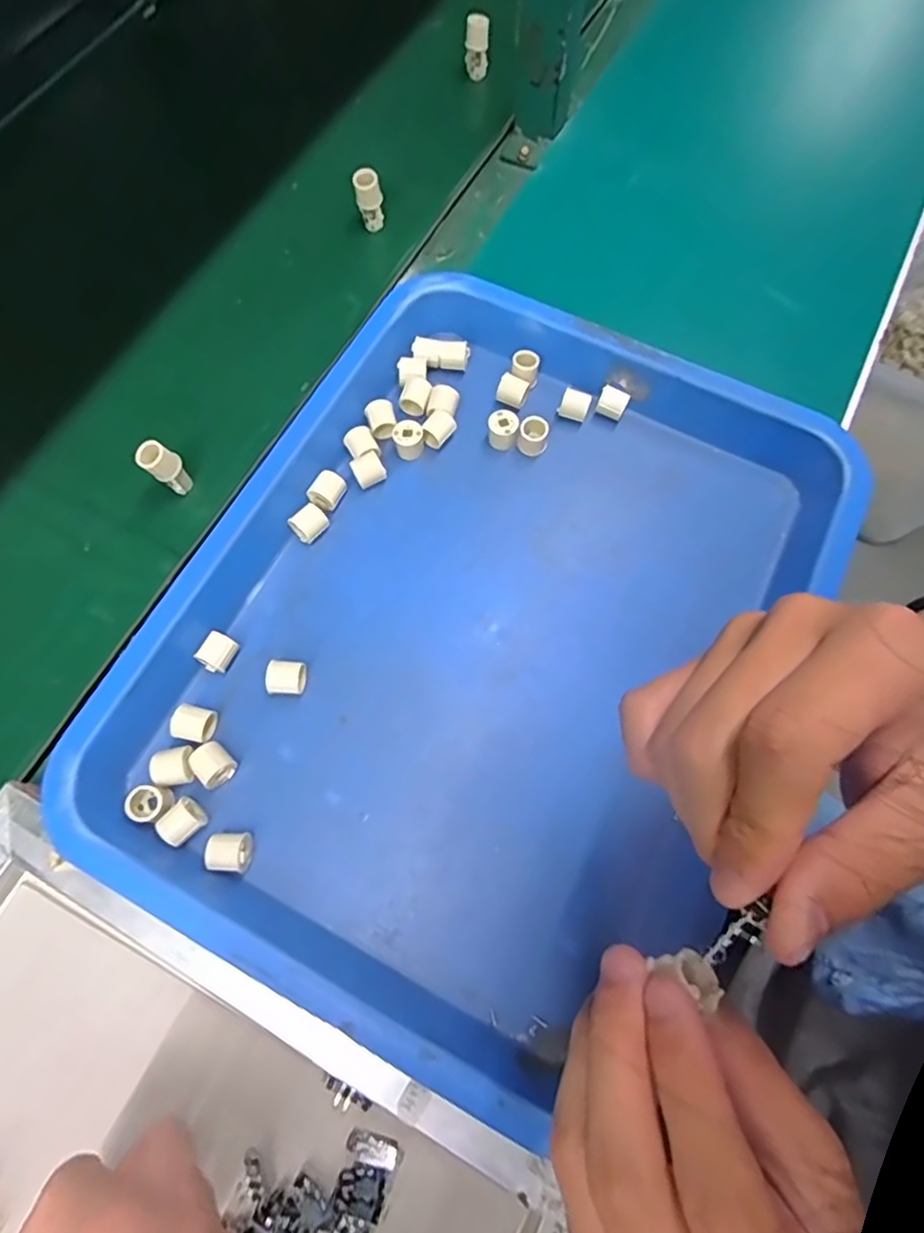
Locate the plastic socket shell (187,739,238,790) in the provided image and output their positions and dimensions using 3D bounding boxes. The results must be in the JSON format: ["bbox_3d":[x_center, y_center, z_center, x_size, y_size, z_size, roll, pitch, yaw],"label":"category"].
[{"bbox_3d":[-0.140,0.083,0.346,0.022,0.014,0.019,41,75,14],"label":"plastic socket shell"}]

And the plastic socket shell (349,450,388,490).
[{"bbox_3d":[-0.062,-0.096,0.408,0.020,0.013,0.017,-34,73,-11],"label":"plastic socket shell"}]

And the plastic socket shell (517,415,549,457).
[{"bbox_3d":[0.048,-0.122,0.417,0.019,0.018,0.019,9,70,4],"label":"plastic socket shell"}]

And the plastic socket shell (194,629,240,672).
[{"bbox_3d":[-0.145,0.021,0.367,0.017,0.014,0.021,28,73,10],"label":"plastic socket shell"}]

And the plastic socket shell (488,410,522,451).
[{"bbox_3d":[0.028,-0.126,0.418,0.020,0.019,0.018,3,70,2],"label":"plastic socket shell"}]

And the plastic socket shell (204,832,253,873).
[{"bbox_3d":[-0.125,0.126,0.331,0.020,0.014,0.020,4,70,2],"label":"plastic socket shell"}]

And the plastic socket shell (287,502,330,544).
[{"bbox_3d":[-0.098,-0.060,0.397,0.021,0.013,0.018,-39,74,-13],"label":"plastic socket shell"}]

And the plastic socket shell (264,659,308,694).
[{"bbox_3d":[-0.102,0.036,0.362,0.021,0.018,0.019,2,70,1],"label":"plastic socket shell"}]

